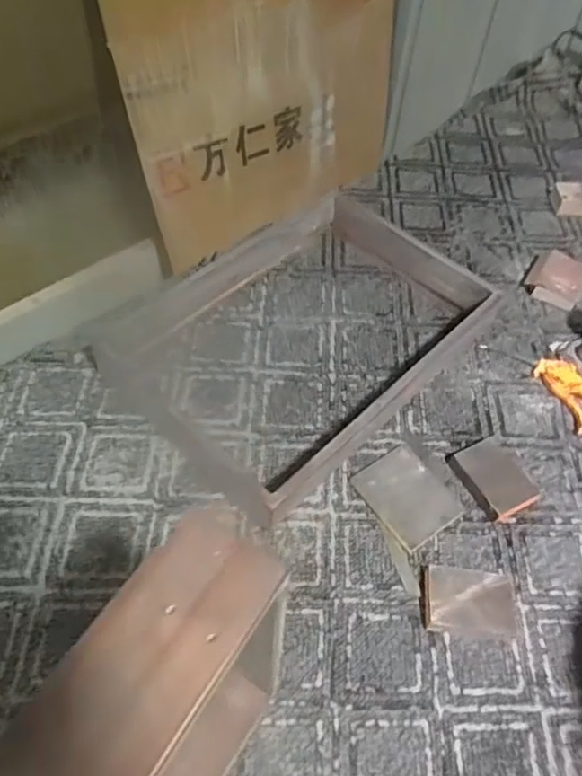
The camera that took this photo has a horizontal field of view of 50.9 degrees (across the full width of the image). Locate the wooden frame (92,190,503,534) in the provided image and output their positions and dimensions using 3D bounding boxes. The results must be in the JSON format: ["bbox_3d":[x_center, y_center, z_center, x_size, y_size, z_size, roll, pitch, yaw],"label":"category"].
[{"bbox_3d":[0.026,-0.089,0.911,0.358,0.082,0.521,40,60,21],"label":"wooden frame"}]

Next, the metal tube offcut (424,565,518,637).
[{"bbox_3d":[0.211,0.247,0.713,0.110,0.033,0.066,4,54,-2],"label":"metal tube offcut"}]

